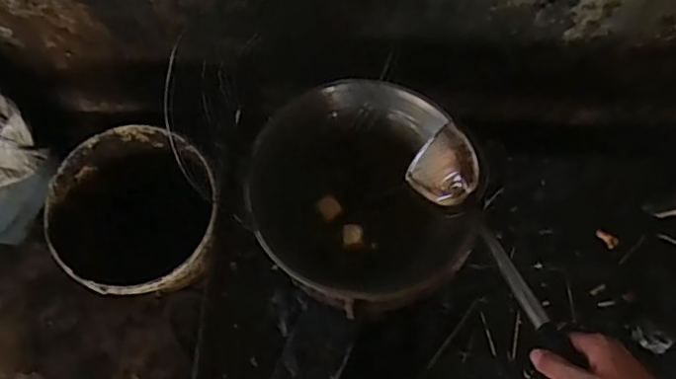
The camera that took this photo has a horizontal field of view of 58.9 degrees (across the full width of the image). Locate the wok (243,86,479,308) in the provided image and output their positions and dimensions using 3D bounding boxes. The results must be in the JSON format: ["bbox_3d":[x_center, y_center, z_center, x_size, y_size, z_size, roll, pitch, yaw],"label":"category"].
[{"bbox_3d":[0.031,0.006,0.752,0.278,0.095,0.253,1,73,-2],"label":"wok"}]

